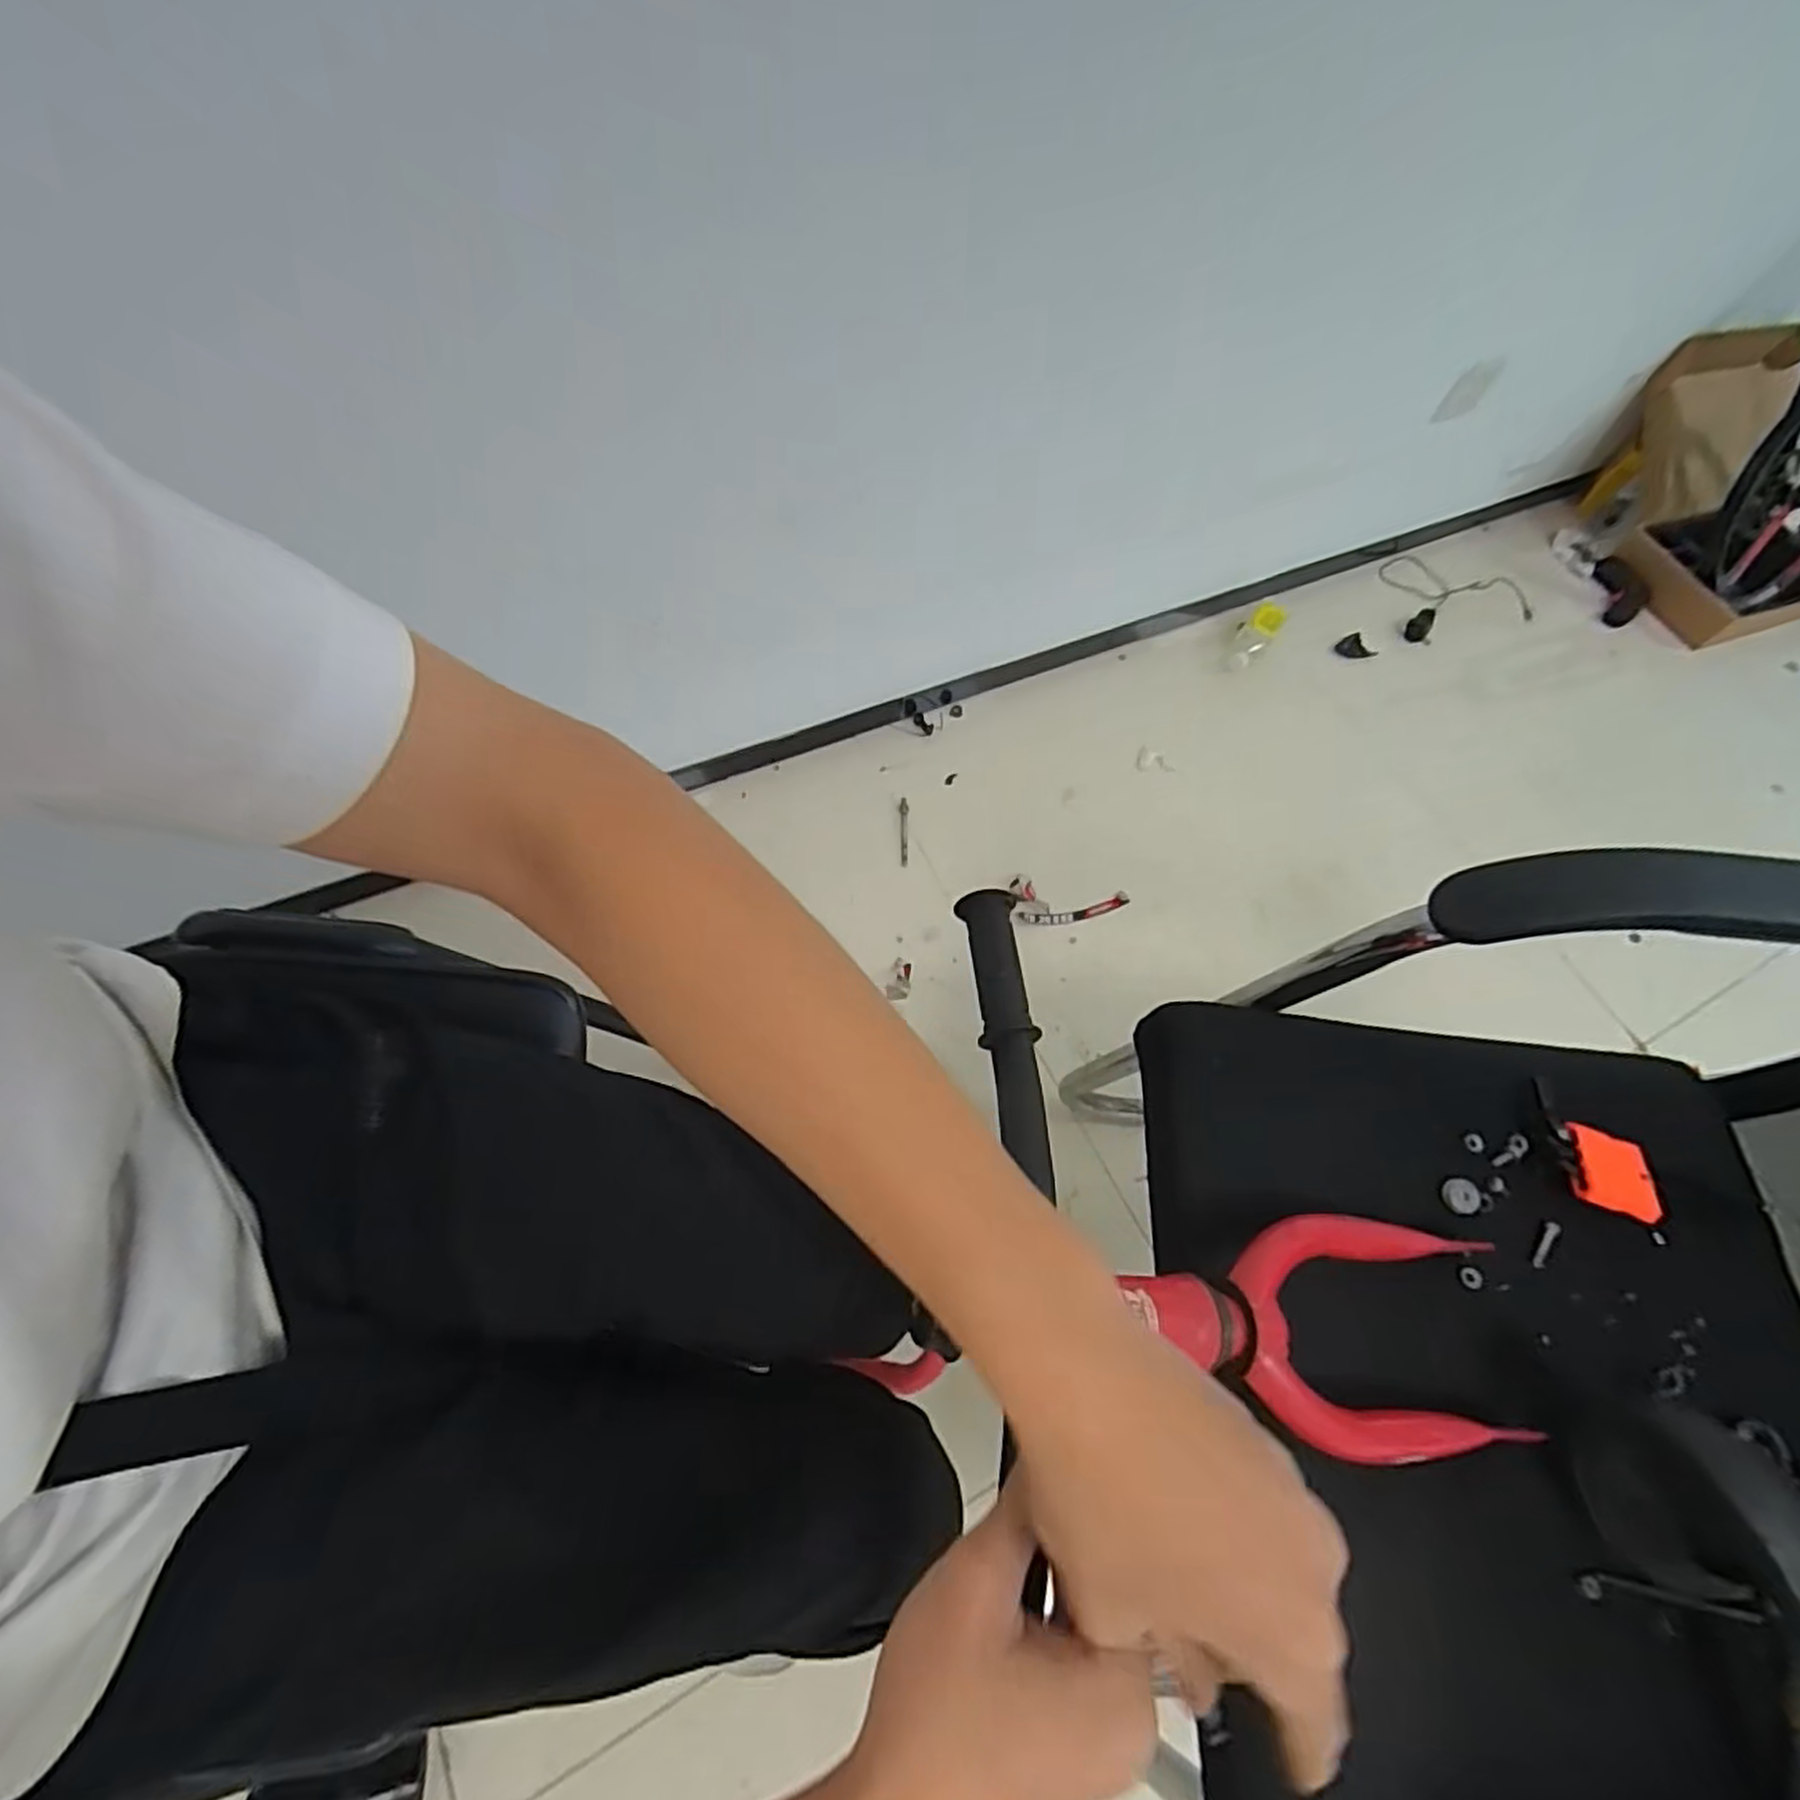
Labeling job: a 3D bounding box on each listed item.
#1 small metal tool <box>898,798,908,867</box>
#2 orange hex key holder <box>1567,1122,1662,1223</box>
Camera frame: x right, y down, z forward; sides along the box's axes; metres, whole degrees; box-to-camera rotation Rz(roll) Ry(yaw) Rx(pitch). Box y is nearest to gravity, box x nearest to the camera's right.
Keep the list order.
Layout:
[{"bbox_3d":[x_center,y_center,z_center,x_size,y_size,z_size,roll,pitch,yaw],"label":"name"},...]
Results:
[{"bbox_3d":[0.005,-0.096,1.133,0.013,0.014,0.114,3,63,-5],"label":"small metal tool"},{"bbox_3d":[0.475,0.180,0.526,0.052,0.008,0.052,16,62,2],"label":"orange hex key holder"}]

